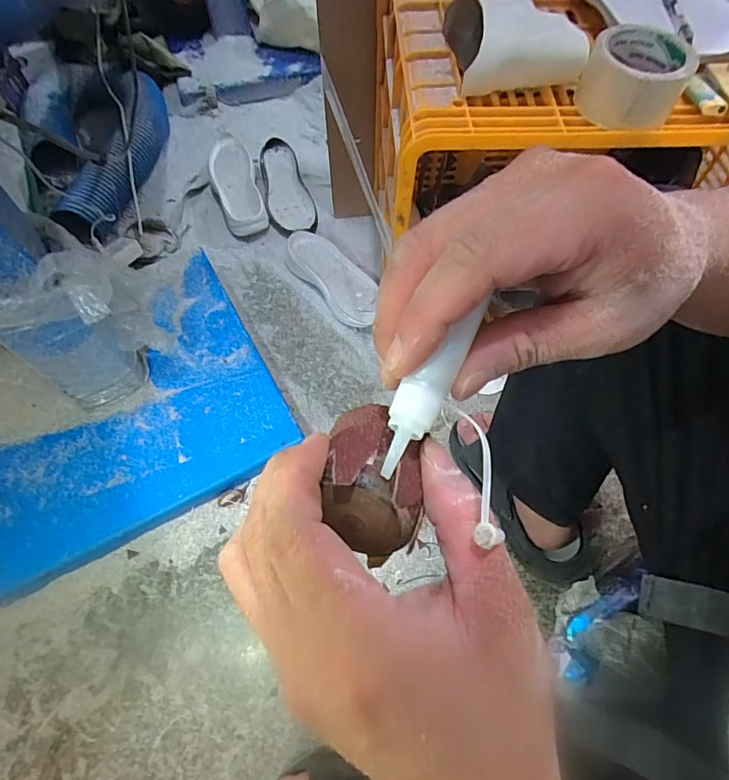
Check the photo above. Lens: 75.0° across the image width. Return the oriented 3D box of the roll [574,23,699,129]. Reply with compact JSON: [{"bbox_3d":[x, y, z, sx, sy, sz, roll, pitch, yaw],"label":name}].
[{"bbox_3d":[0.273,-0.319,0.484,0.094,0.057,0.103,0,62,0],"label":"roll"}]

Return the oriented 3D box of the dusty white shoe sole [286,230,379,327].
[{"bbox_3d":[-0.059,-0.235,0.969,0.107,0.034,0.251,-37,68,-18],"label":"dusty white shoe sole"}]

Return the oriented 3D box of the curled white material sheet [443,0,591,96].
[{"bbox_3d":[0.159,-0.373,0.504,0.132,0.064,0.085,-10,63,-5],"label":"curled white material sheet"}]

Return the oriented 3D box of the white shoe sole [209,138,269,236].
[{"bbox_3d":[-0.288,-0.455,1.068,0.098,0.055,0.259,-16,63,-8],"label":"white shoe sole"}]

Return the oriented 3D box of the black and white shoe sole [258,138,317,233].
[{"bbox_3d":[-0.179,-0.459,1.083,0.104,0.037,0.290,-14,63,-7],"label":"black and white shoe sole"}]

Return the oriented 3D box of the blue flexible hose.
[{"bbox_3d":[-0.542,-0.532,1.060,0.100,0.127,0.498,5,62,3],"label":"blue flexible hose"}]

